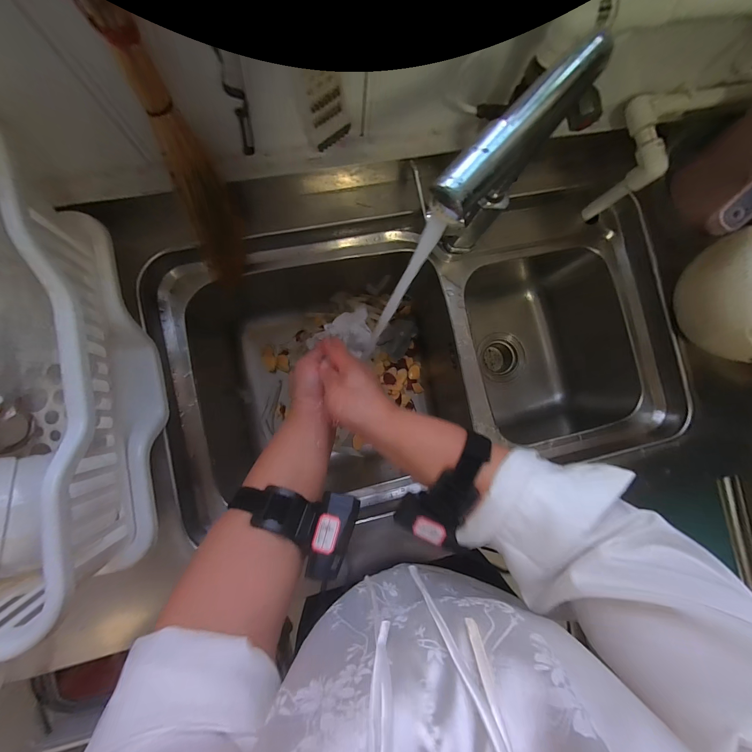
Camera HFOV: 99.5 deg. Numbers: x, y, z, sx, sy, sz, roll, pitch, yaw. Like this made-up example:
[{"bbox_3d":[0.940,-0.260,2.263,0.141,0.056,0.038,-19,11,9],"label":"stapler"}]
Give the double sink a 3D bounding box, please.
[{"bbox_3d":[0.057,-0.078,0.573,0.753,0.263,0.420,-11,87,-7],"label":"double sink"}]

